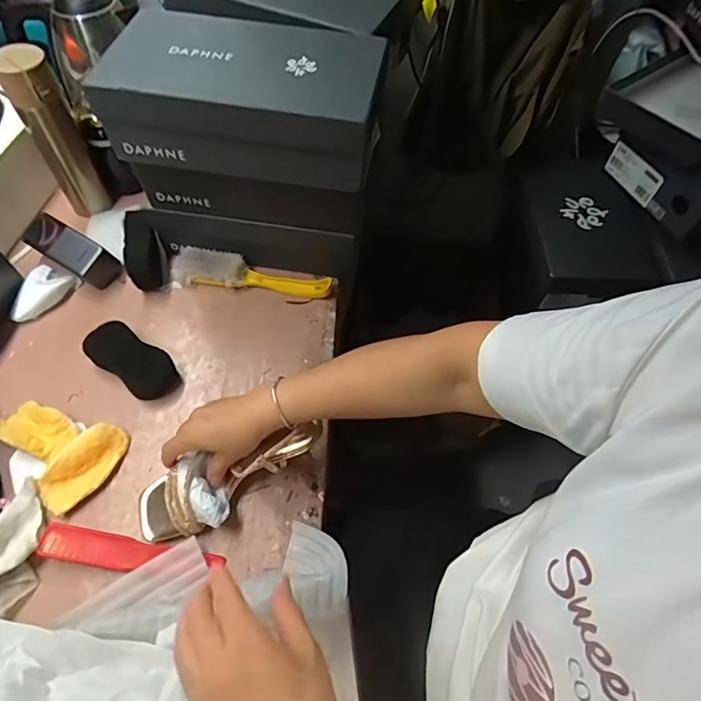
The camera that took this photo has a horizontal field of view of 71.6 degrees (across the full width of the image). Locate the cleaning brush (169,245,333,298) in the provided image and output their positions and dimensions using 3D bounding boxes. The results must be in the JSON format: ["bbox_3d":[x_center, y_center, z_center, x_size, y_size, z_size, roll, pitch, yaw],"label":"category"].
[{"bbox_3d":[-0.148,-0.118,0.716,0.239,0.035,0.055,6,59,1],"label":"cleaning brush"}]

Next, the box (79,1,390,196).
[{"bbox_3d":[-0.115,-0.297,0.563,0.289,0.096,0.176,10,59,3],"label":"box"}]

